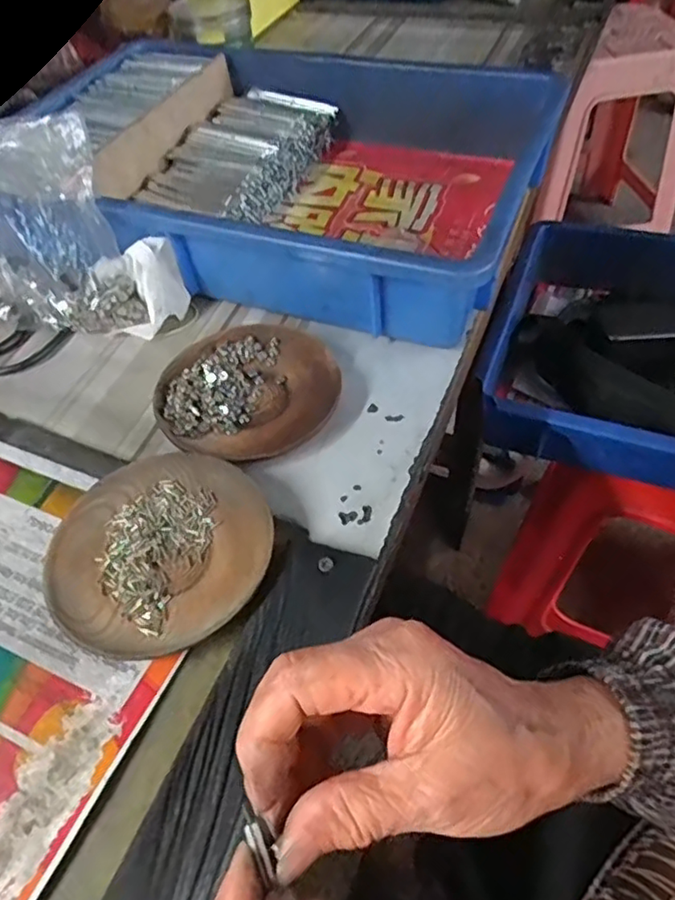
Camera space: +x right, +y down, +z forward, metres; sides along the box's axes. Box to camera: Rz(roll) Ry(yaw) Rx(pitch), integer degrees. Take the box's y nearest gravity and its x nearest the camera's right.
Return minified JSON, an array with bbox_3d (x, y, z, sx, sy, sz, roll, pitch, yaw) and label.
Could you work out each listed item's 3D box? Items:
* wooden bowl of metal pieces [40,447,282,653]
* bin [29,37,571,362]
[{"bbox_3d":[-0.092,0.053,0.326,0.114,0.017,0.112,-2,51,2],"label":"wooden bowl of metal pieces"},{"bbox_3d":[-0.058,-0.236,0.515,0.417,0.085,0.298,15,53,15],"label":"bin"}]

